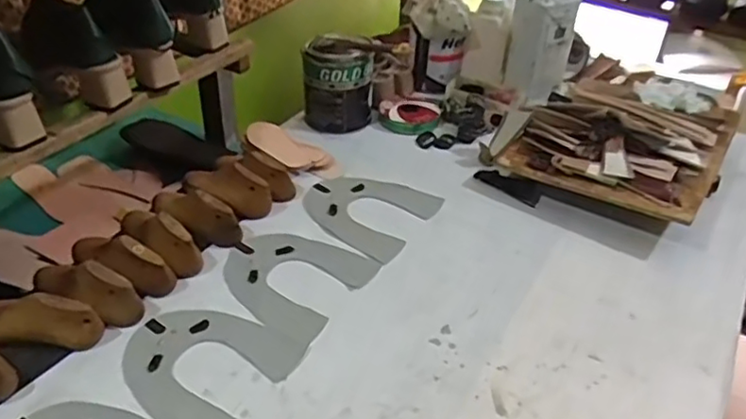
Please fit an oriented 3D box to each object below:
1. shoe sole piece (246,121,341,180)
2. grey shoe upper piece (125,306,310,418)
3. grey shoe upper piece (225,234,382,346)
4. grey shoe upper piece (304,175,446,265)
[{"bbox_3d":[-0.119,-0.085,0.924,0.162,0.017,0.070,27,42,14],"label":"shoe sole piece"},{"bbox_3d":[-0.171,0.151,0.638,0.156,0.005,0.149,26,42,25],"label":"grey shoe upper piece"},{"bbox_3d":[-0.096,0.074,0.743,0.158,0.005,0.147,23,42,25],"label":"grey shoe upper piece"},{"bbox_3d":[-0.010,-0.002,0.849,0.157,0.009,0.151,23,41,24],"label":"grey shoe upper piece"}]

